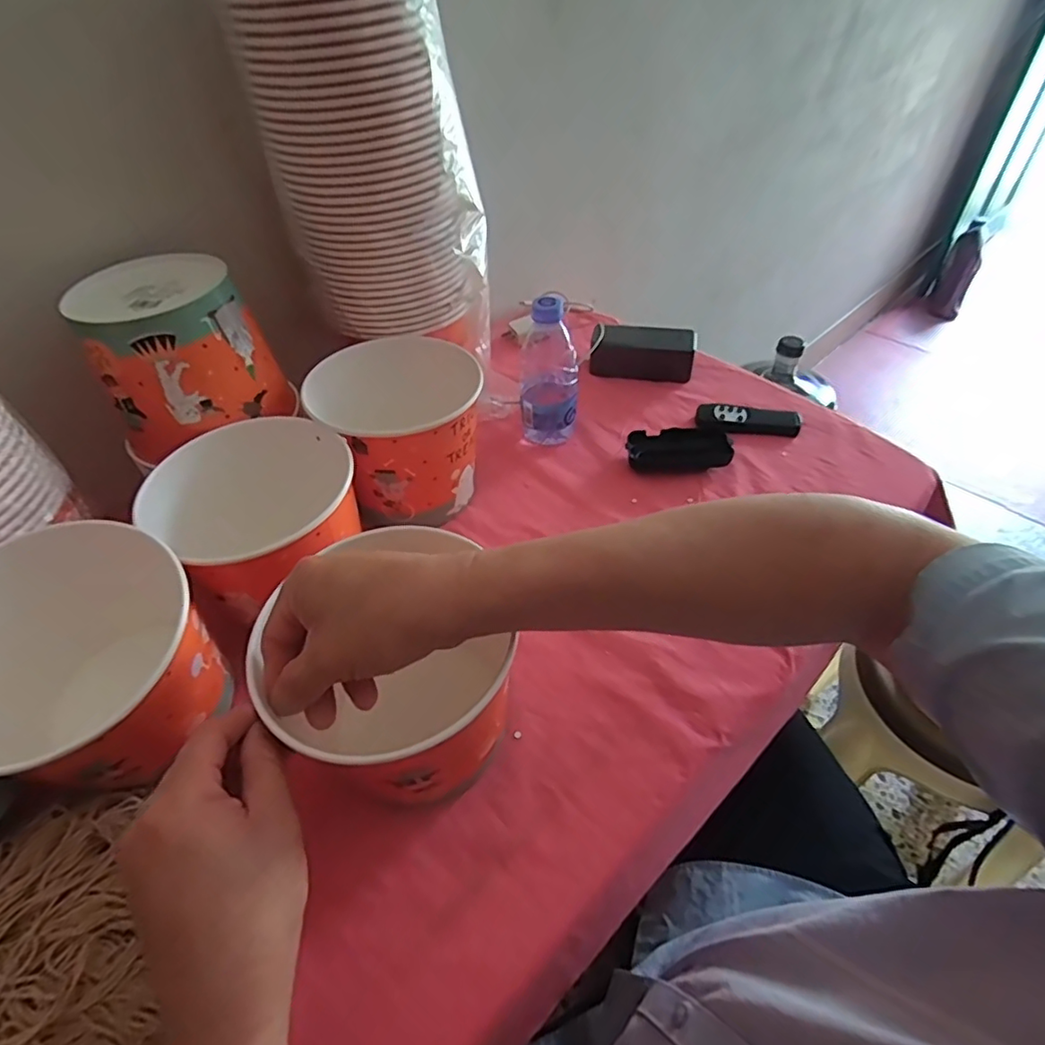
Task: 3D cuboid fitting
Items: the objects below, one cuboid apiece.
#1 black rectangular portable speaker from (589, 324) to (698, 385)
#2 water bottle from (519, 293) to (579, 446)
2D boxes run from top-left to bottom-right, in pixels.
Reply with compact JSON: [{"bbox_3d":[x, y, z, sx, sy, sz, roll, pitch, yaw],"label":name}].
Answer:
[{"bbox_3d":[0.154,-0.221,0.751,0.128,0.052,0.057,4,48,5],"label":"black rectangular portable speaker"},{"bbox_3d":[0.029,-0.161,0.640,0.064,0.161,0.056,2,48,3],"label":"water bottle"}]

